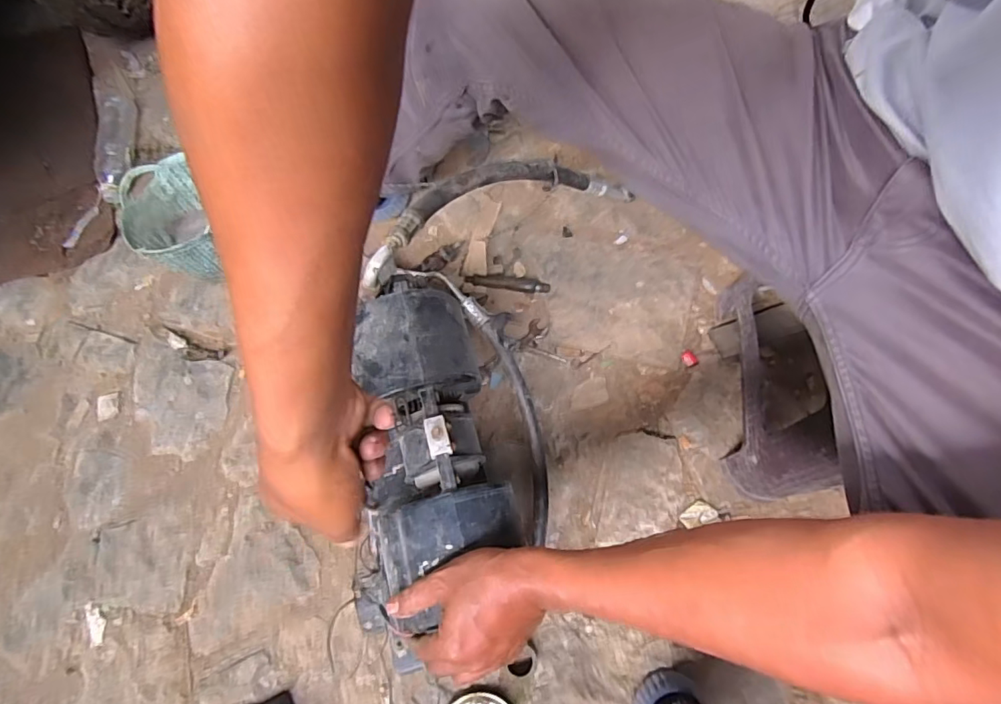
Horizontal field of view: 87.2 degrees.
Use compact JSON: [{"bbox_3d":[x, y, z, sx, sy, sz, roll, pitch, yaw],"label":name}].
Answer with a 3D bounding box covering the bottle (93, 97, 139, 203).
[{"bbox_3d":[-0.681,-0.375,0.932,0.054,0.050,0.218,-8,72,0],"label":"bottle"}]

